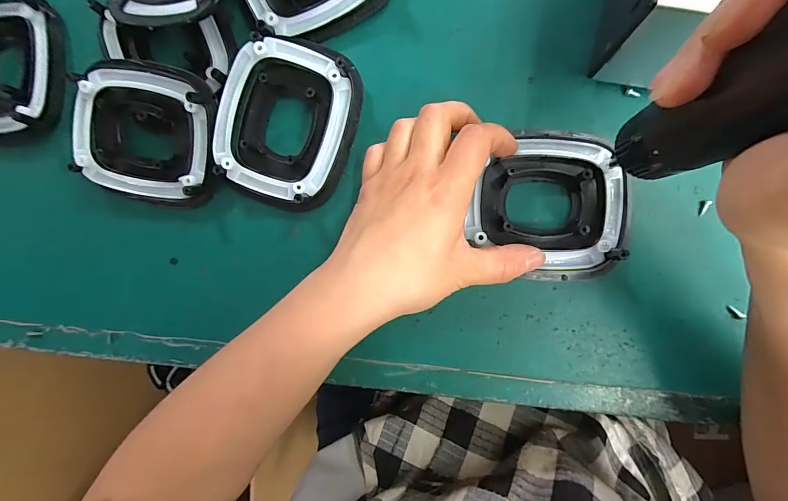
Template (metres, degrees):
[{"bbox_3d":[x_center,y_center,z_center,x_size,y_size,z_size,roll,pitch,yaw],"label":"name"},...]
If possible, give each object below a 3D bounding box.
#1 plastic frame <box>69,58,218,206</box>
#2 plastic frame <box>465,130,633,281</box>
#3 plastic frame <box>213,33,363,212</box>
[{"bbox_3d":[-0.173,-0.082,0.265,0.102,0.023,0.090,13,92,6],"label":"plastic frame"},{"bbox_3d":[0.099,-0.029,0.243,0.096,0.017,0.093,1,90,6],"label":"plastic frame"},{"bbox_3d":[-0.072,-0.085,0.257,0.086,0.021,0.107,20,92,6],"label":"plastic frame"}]

